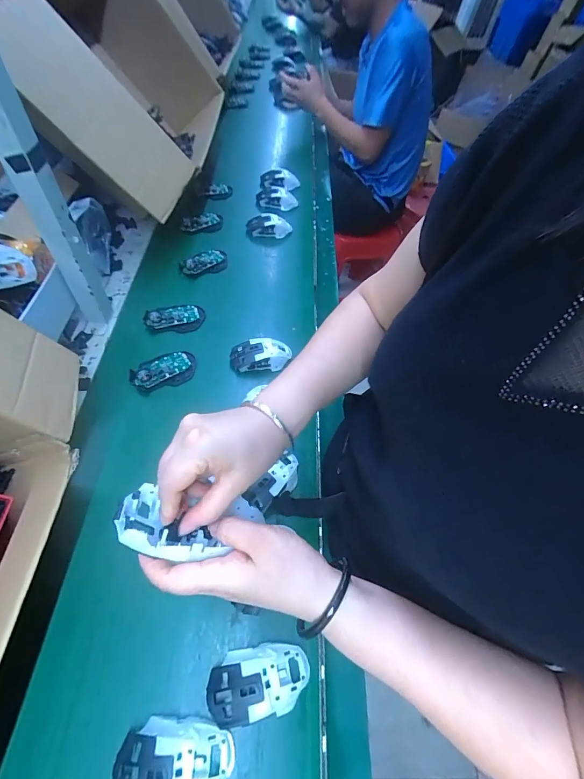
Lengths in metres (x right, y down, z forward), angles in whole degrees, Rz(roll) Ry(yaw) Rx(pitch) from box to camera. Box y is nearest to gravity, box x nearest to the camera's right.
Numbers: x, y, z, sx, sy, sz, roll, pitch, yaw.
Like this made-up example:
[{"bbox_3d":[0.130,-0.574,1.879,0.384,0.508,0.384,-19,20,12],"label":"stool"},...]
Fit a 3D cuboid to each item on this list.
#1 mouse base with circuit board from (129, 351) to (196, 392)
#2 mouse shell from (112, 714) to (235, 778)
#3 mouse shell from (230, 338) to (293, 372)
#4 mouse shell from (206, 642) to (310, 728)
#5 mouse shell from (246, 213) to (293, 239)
[{"bbox_3d":[-0.235,-0.038,0.637,0.113,0.018,0.073,-15,59,-16],"label":"mouse base with circuit board"},{"bbox_3d":[-0.120,0.381,0.360,0.114,0.035,0.063,2,56,-6],"label":"mouse shell"},{"bbox_3d":[-0.057,-0.066,0.661,0.111,0.033,0.054,-6,57,-10],"label":"mouse shell"},{"bbox_3d":[-0.038,0.333,0.402,0.113,0.035,0.064,-5,57,-10],"label":"mouse shell"},{"bbox_3d":[-0.058,-0.427,0.908,0.118,0.033,0.068,4,56,-4],"label":"mouse shell"}]

